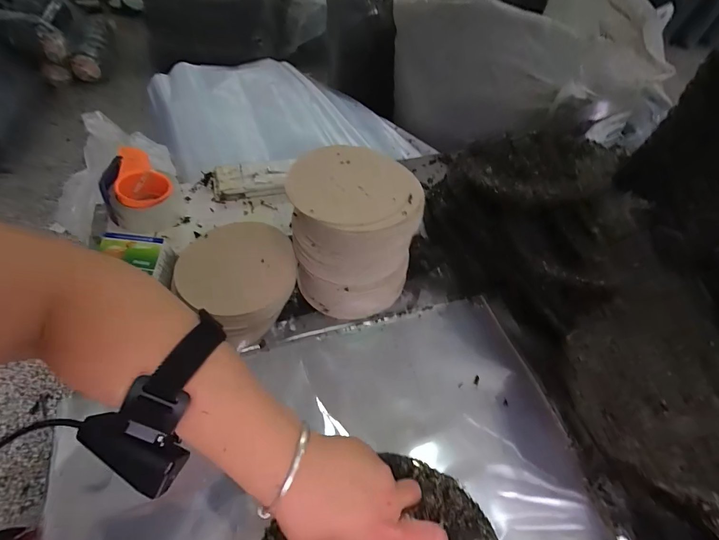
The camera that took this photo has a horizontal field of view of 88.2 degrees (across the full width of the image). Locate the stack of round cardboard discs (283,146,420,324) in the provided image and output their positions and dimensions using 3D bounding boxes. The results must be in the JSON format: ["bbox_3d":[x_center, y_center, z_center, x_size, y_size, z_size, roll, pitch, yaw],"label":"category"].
[{"bbox_3d":[-0.011,-0.049,0.529,0.156,0.170,0.176,-3,52,-7],"label":"stack of round cardboard discs"}]

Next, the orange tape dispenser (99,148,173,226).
[{"bbox_3d":[-0.362,-0.139,0.596,0.094,0.063,0.134,-26,58,-22],"label":"orange tape dispenser"}]

